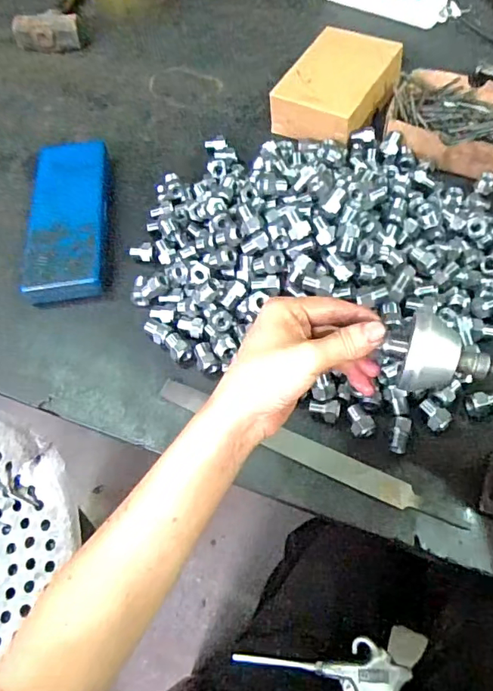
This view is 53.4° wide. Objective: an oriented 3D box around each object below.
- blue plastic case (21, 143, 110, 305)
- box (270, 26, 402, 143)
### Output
[{"bbox_3d":[-0.216,-0.158,0.591,0.088,0.031,0.236,-7,59,0],"label":"blue plastic case"},{"bbox_3d":[0.124,-0.353,0.670,0.127,0.058,0.161,28,65,19],"label":"box"}]

